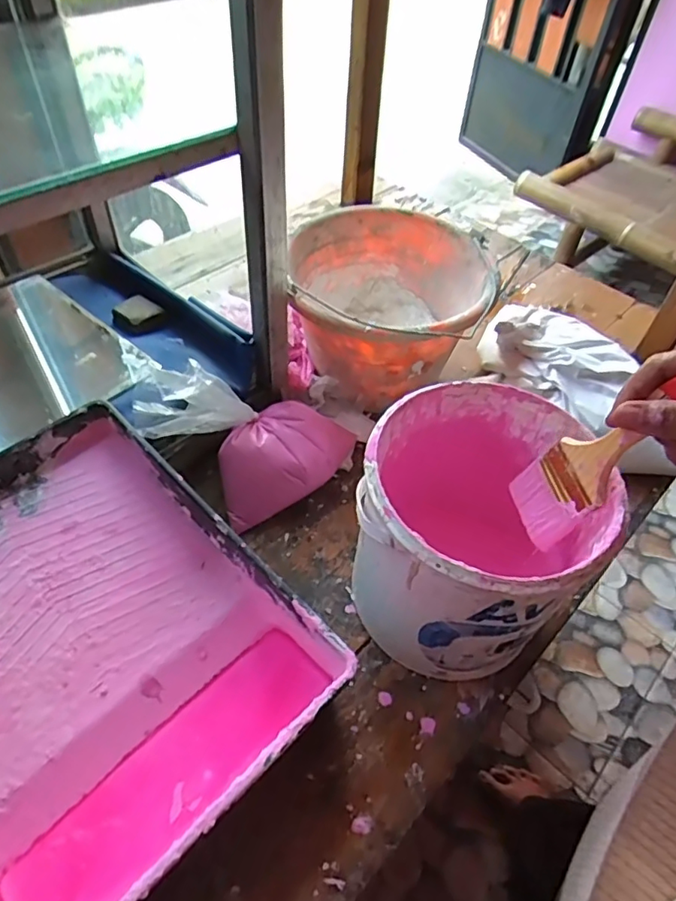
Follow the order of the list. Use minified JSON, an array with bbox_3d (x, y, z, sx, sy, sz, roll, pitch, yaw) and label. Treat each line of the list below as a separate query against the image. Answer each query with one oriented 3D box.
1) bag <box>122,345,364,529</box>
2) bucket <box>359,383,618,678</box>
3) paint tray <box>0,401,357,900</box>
[{"bbox_3d":[-0.093,-0.018,0.565,0.232,0.127,0.138,-1,52,-5],"label":"bag"},{"bbox_3d":[0.107,0.069,0.467,0.174,0.180,0.177,2,51,-2],"label":"bucket"},{"bbox_3d":[-0.208,0.153,0.451,0.280,0.086,0.354,-36,62,-28],"label":"paint tray"}]

